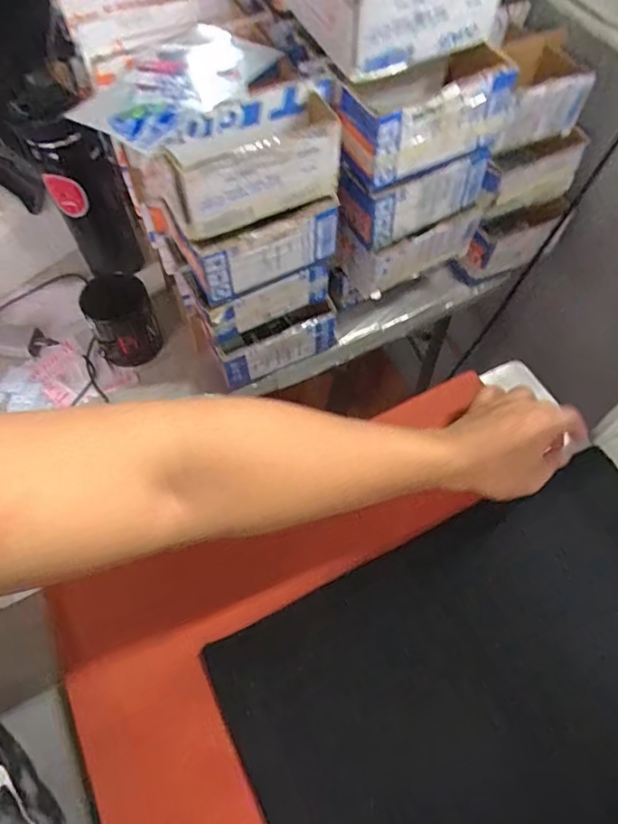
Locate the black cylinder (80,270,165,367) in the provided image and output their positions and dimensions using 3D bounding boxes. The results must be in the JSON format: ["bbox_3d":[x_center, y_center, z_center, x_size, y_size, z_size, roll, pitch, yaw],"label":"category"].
[{"bbox_3d":[-0.241,-0.124,0.688,0.083,0.101,0.087,-26,65,-13],"label":"black cylinder"}]

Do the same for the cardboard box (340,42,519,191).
[{"bbox_3d":[0.100,-0.289,0.514,0.156,0.077,0.083,-25,65,-12],"label":"cardboard box"}]

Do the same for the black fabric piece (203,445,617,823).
[{"bbox_3d":[0.158,0.236,0.416,0.388,0.055,0.295,-24,65,-12],"label":"black fabric piece"}]

